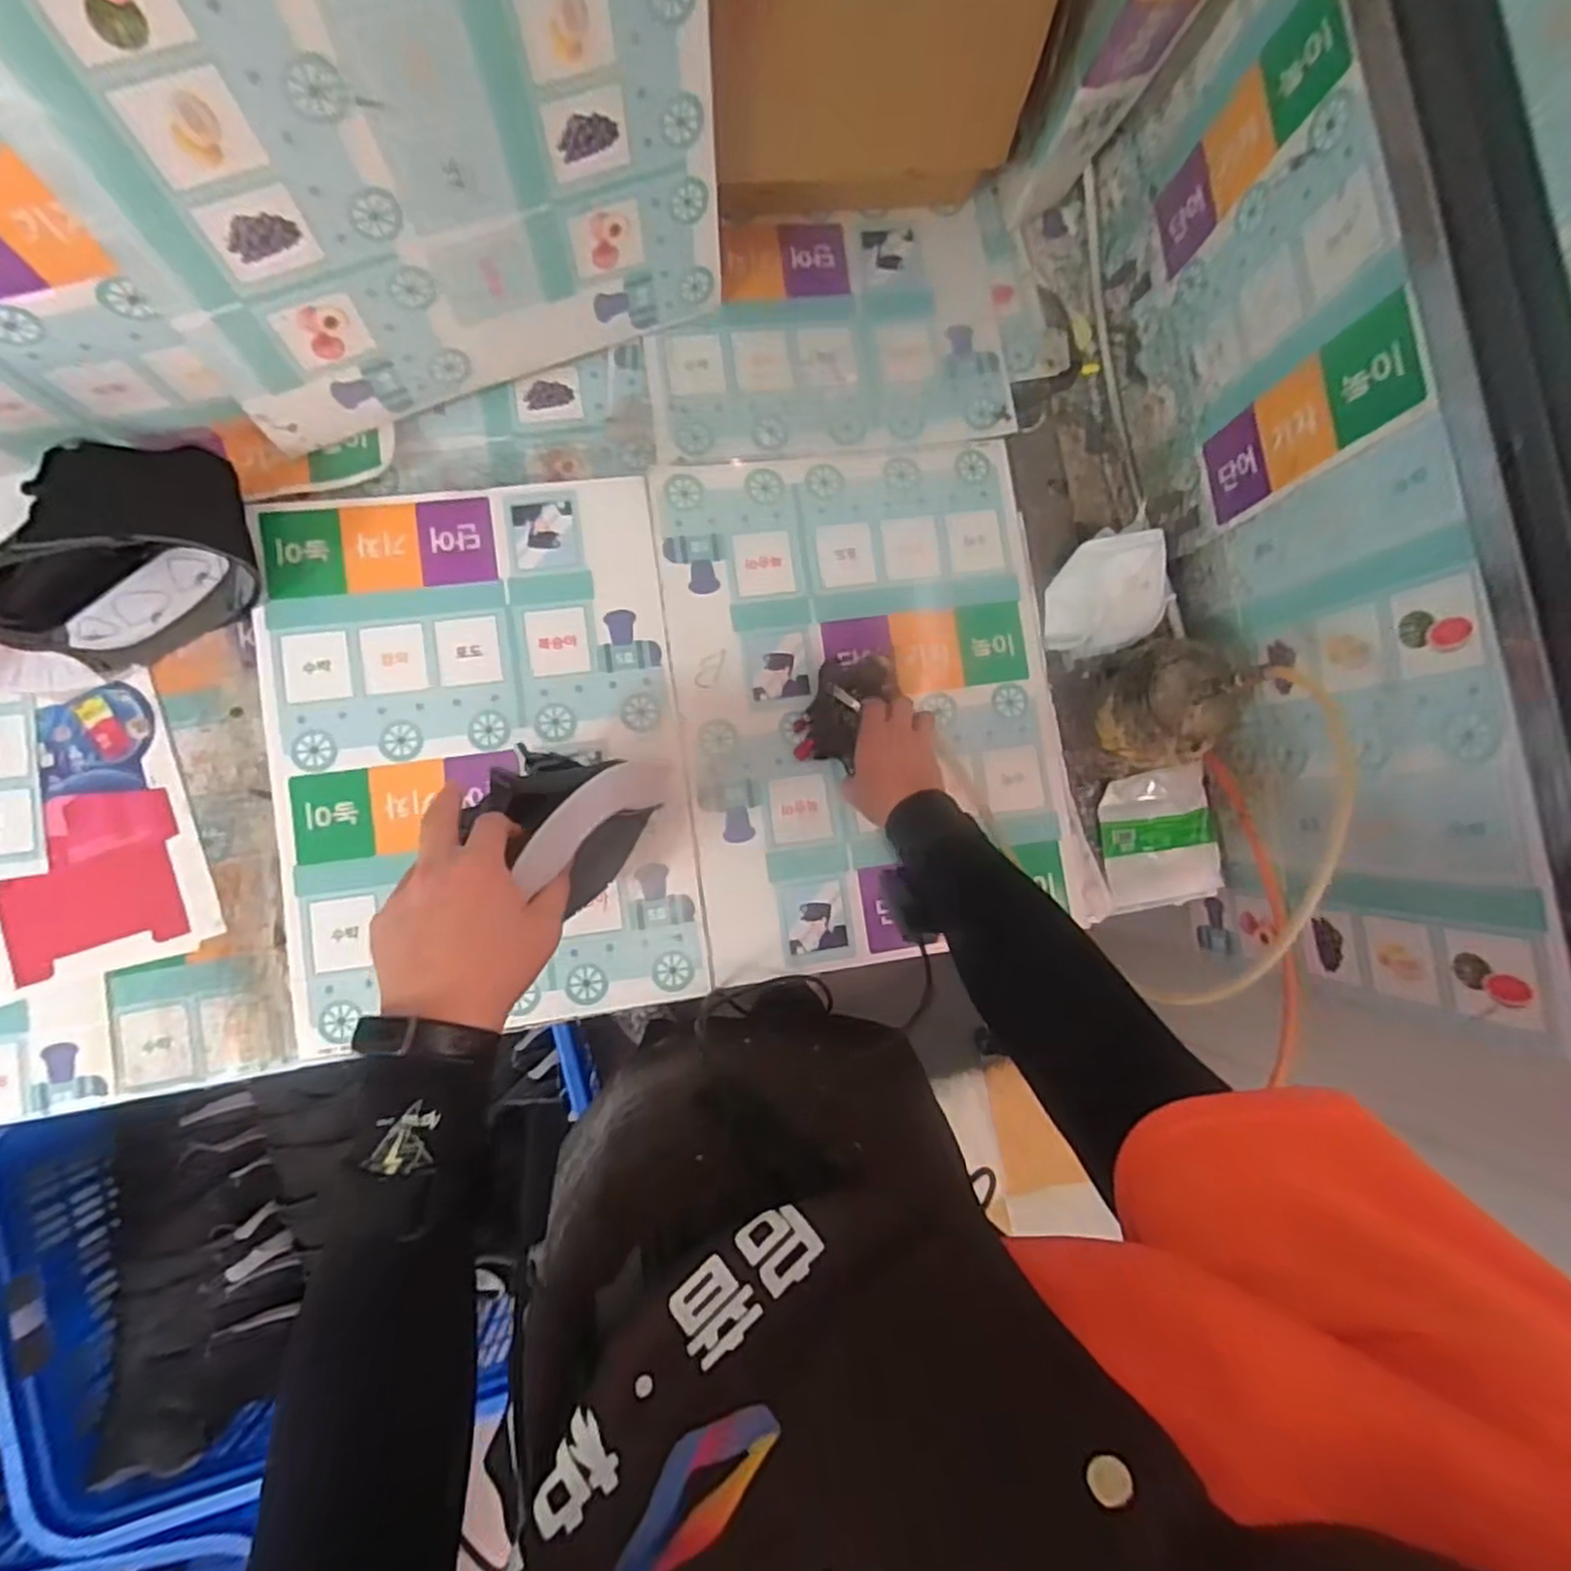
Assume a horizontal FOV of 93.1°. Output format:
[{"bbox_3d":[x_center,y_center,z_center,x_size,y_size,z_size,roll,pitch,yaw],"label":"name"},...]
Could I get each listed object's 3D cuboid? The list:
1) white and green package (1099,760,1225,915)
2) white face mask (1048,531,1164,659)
[{"bbox_3d":[0.402,0.057,0.798,0.137,0.047,0.147,-7,86,-6],"label":"white and green package"},{"bbox_3d":[0.336,-0.198,0.780,0.118,0.059,0.115,-6,87,-6],"label":"white face mask"}]

